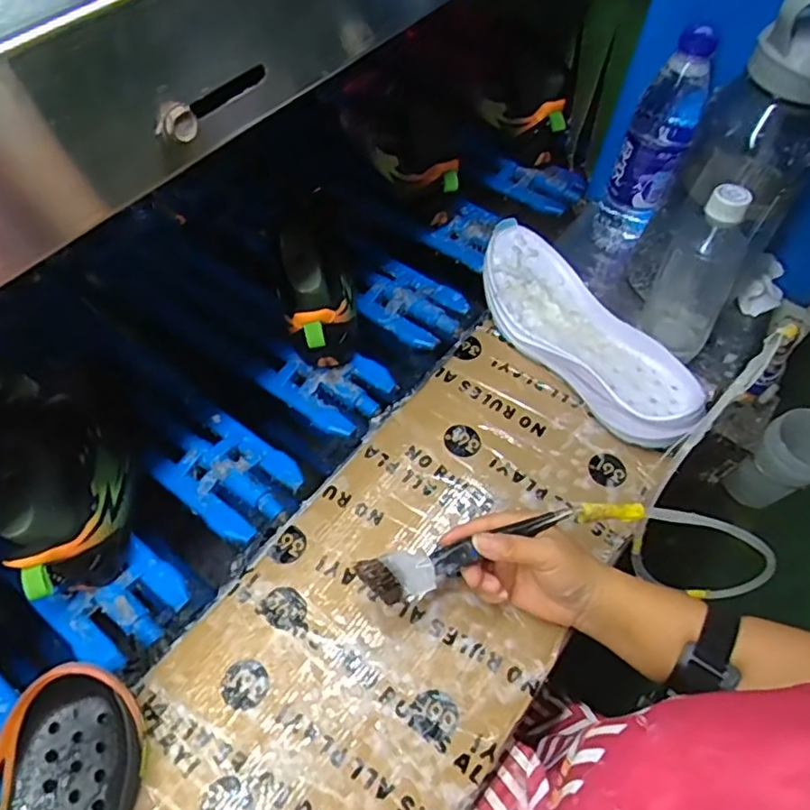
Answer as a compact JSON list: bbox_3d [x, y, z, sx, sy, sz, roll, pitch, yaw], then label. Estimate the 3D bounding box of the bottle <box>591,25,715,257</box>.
[{"bbox_3d":[0.255,-0.262,0.643,0.058,0.242,0.055,20,57,13],"label":"bottle"}]

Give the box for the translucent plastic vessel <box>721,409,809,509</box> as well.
[{"bbox_3d":[0.434,0.069,0.707,0.066,0.135,0.072,0,55,-1],"label":"translucent plastic vessel"}]

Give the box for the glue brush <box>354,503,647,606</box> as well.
[{"bbox_3d":[0.077,0.107,0.458,0.223,0.009,0.034,-12,82,-12],"label":"glue brush"}]

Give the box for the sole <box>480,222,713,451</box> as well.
[{"bbox_3d":[0.175,-0.070,0.618,0.107,0.046,0.280,-28,60,-19],"label":"sole"}]

